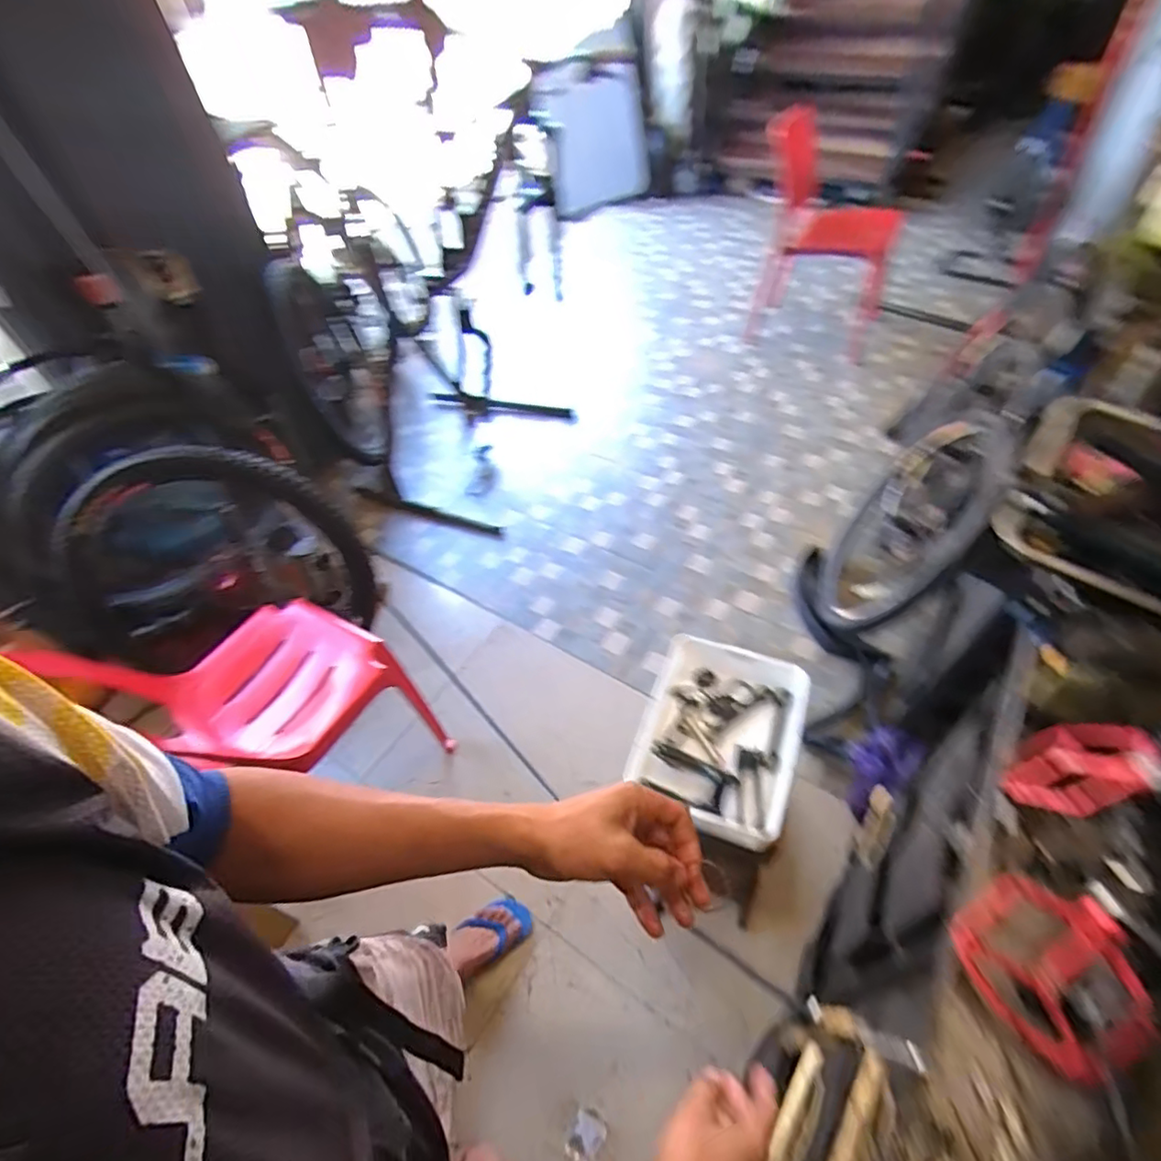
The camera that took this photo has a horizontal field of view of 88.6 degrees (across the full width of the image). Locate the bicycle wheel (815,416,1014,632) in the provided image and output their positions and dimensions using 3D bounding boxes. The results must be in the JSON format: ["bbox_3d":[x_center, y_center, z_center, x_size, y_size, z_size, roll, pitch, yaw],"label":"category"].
[{"bbox_3d":[0.836,-0.130,1.603,0.090,0.588,0.639,35,72,-4],"label":"bicycle wheel"}]

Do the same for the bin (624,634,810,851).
[{"bbox_3d":[0.247,0.276,1.069,0.272,0.099,0.351,14,53,17],"label":"bin"}]

